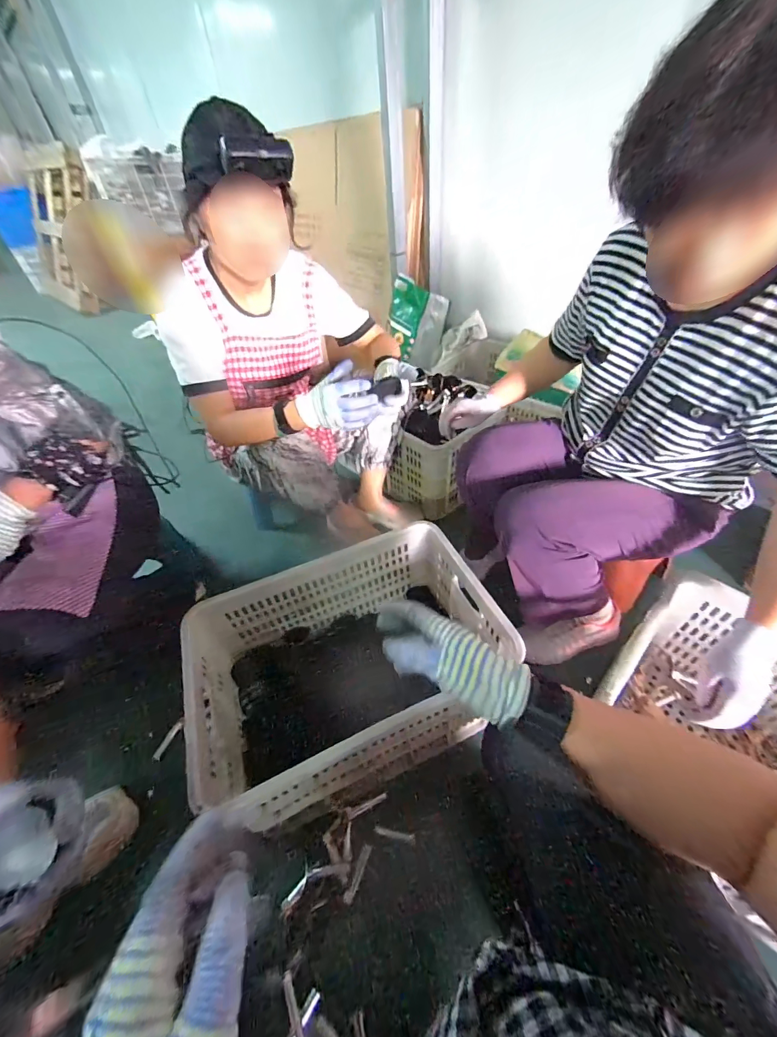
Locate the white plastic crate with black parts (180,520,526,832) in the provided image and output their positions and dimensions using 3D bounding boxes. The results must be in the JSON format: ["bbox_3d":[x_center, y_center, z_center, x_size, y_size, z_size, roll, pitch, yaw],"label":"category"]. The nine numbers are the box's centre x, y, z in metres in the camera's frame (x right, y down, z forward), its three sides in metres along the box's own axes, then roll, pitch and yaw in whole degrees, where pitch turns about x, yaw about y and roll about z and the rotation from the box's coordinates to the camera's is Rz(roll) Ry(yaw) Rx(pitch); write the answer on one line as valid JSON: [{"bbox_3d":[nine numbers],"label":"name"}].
[{"bbox_3d":[-0.073,0.273,0.736,0.511,0.250,0.350,-19,47,-13],"label":"white plastic crate with black parts"}]

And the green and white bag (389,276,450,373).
[{"bbox_3d":[0.105,-0.733,1.433,0.221,0.290,0.083,12,29,1],"label":"green and white bag"}]

